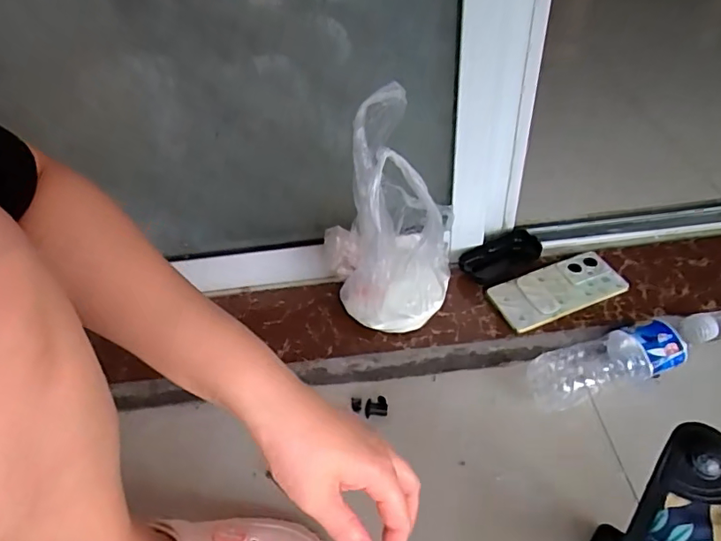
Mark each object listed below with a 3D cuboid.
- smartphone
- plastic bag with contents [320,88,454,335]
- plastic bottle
[{"bbox_3d":[0.248,0.024,0.642,0.160,0.014,0.074,-19,47,-12],"label":"smartphone"},{"bbox_3d":[0.025,-0.052,0.568,0.147,0.275,0.111,4,46,10],"label":"plastic bag with contents"},{"bbox_3d":[0.301,0.096,0.572,0.223,0.059,0.066,-13,46,-7],"label":"plastic bottle"}]

